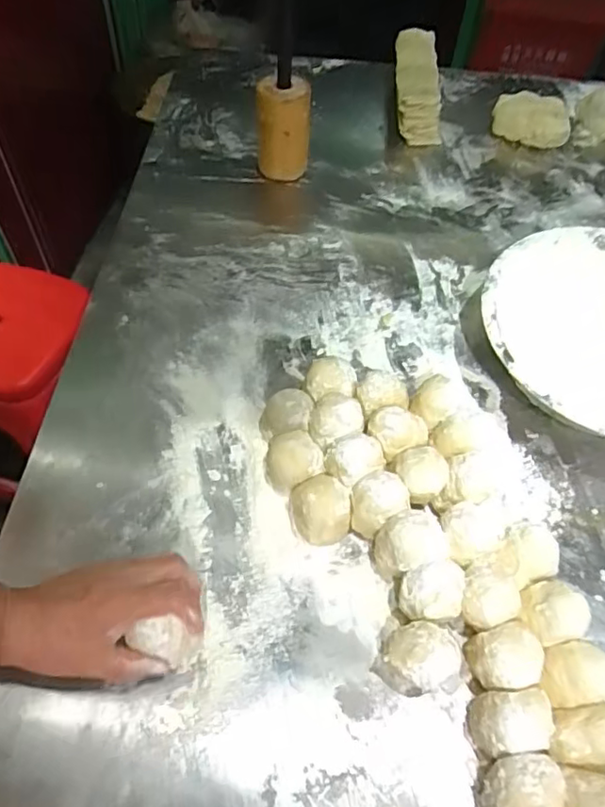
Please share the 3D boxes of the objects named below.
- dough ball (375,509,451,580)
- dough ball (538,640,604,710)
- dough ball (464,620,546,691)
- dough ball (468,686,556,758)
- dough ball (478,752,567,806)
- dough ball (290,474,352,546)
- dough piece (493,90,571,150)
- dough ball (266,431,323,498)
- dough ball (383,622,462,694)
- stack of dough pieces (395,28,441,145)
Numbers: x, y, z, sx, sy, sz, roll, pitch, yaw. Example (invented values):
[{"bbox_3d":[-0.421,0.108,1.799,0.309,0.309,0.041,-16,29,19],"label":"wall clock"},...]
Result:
[{"bbox_3d":[0.096,0.129,0.532,0.055,0.062,0.053,1,57,-2],"label":"dough ball"},{"bbox_3d":[0.217,0.223,0.487,0.052,0.052,0.046,-6,57,-7],"label":"dough ball"},{"bbox_3d":[0.164,0.206,0.483,0.054,0.047,0.047,-9,58,-9],"label":"dough ball"},{"bbox_3d":[0.160,0.247,0.463,0.060,0.057,0.041,-5,57,-6],"label":"dough ball"},{"bbox_3d":[0.161,0.286,0.435,0.054,0.063,0.050,1,57,-2],"label":"dough ball"},{"bbox_3d":[0.017,0.098,0.552,0.052,0.054,0.055,1,57,-2],"label":"dough ball"},{"bbox_3d":[0.350,-0.436,0.916,0.116,0.061,0.068,34,61,18],"label":"dough piece"},{"bbox_3d":[-0.009,0.061,0.579,0.053,0.050,0.054,1,57,-2],"label":"dough ball"},{"bbox_3d":[0.096,0.206,0.485,0.059,0.061,0.046,-7,58,-8],"label":"dough ball"},{"bbox_3d":[0.181,-0.508,0.953,0.069,0.067,0.217,4,57,0],"label":"stack of dough pieces"}]

